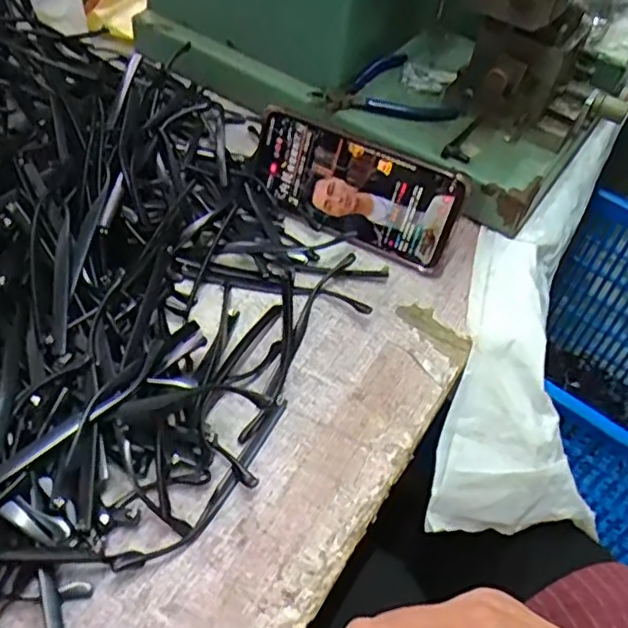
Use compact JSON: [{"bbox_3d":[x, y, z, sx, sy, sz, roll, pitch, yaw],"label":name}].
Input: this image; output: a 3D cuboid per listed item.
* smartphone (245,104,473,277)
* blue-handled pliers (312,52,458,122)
[{"bbox_3d":[0.028,-0.094,0.491,0.165,0.080,0.009,24,34,10],"label":"smartphone"},{"bbox_3d":[0.059,-0.207,0.584,0.120,0.024,0.089,0,50,-6],"label":"blue-handled pliers"}]

